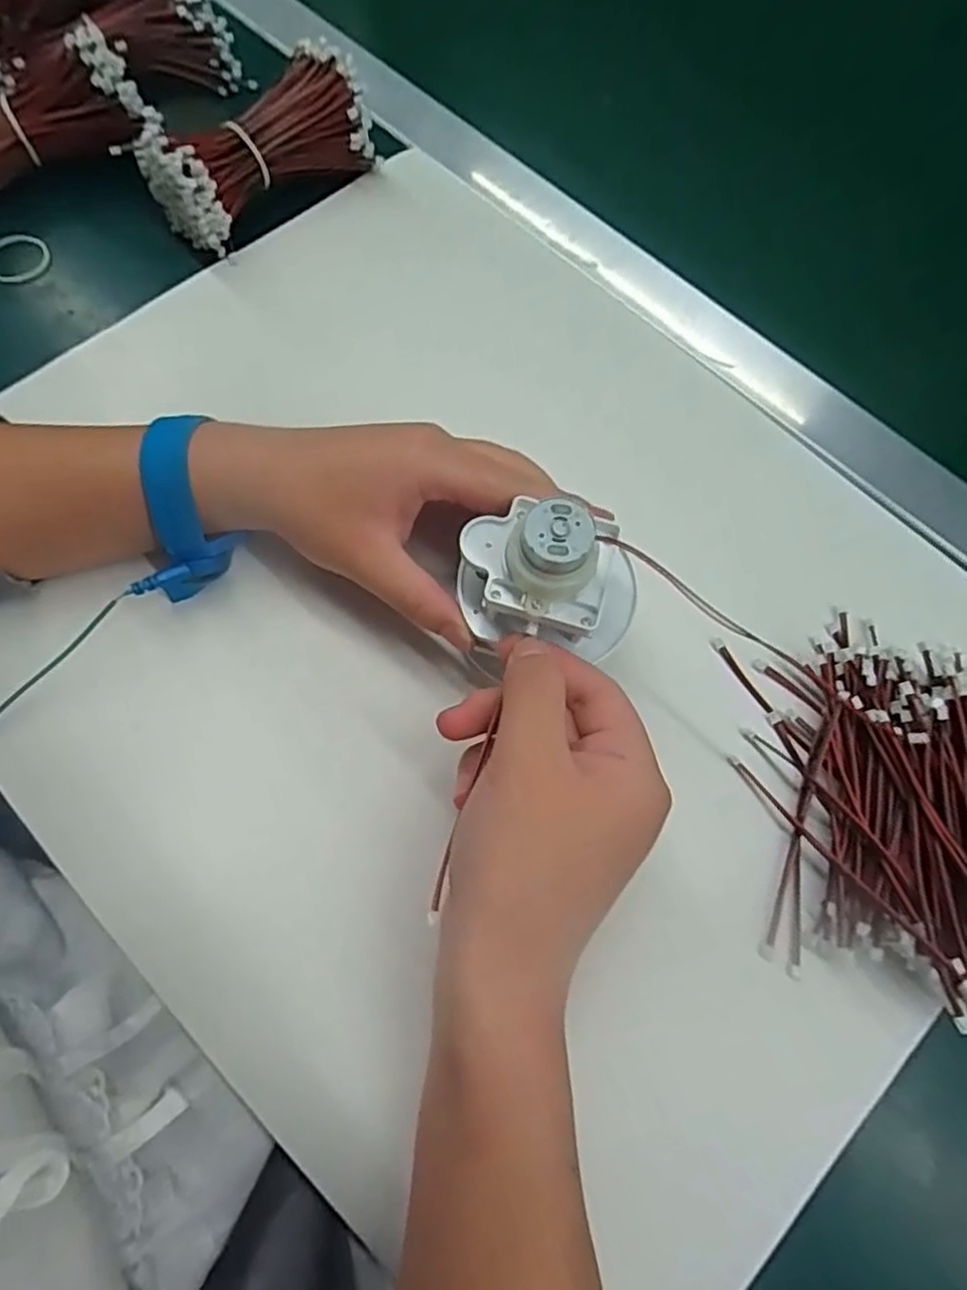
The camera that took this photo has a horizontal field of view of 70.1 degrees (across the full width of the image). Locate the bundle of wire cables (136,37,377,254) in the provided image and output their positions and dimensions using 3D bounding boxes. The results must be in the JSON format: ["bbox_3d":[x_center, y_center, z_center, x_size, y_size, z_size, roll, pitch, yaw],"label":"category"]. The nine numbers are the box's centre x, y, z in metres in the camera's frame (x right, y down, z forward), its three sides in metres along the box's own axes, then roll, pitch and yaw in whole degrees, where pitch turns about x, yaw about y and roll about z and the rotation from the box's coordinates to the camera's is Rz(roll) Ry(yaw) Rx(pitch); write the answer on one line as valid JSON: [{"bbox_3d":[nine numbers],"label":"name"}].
[{"bbox_3d":[-0.122,-0.269,0.378,0.119,0.053,0.049,-38,74,-13],"label":"bundle of wire cables"}]

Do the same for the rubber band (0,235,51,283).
[{"bbox_3d":[-0.254,-0.211,0.375,0.033,0.004,0.029,-5,83,-11],"label":"rubber band"}]

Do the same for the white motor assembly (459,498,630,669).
[{"bbox_3d":[0.025,-0.026,0.254,0.068,0.061,0.045,6,68,1],"label":"white motor assembly"}]

